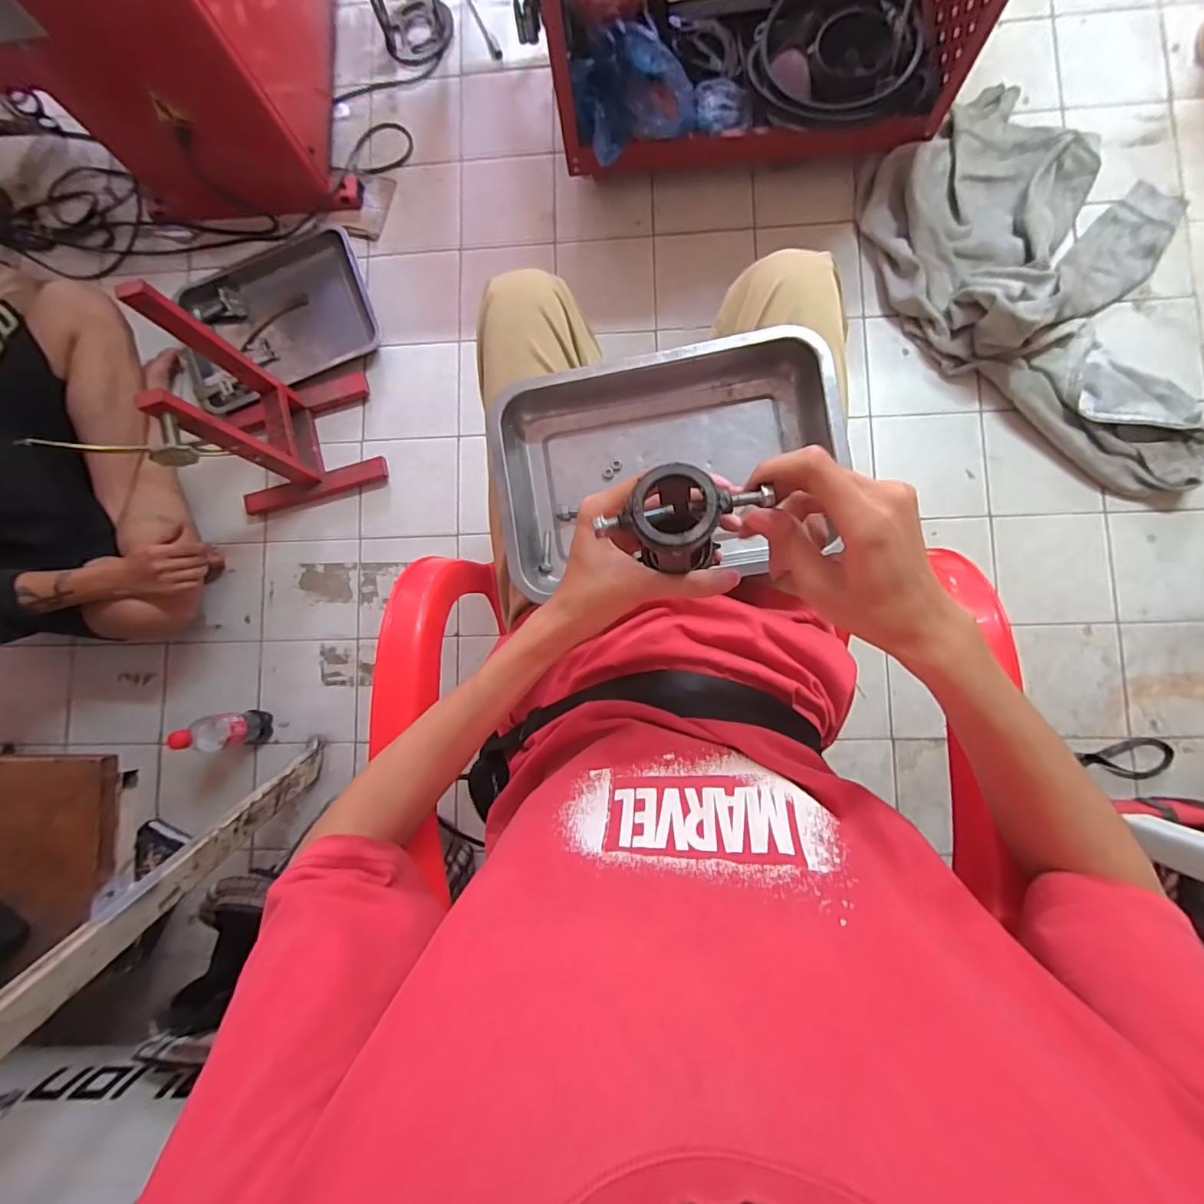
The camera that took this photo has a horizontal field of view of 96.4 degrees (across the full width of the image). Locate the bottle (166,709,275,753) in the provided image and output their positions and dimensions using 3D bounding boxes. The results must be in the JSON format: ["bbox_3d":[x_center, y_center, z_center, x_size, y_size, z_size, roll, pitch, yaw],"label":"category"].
[{"bbox_3d":[-0.687,0.236,0.968,0.063,0.190,0.066,-13,83,3],"label":"bottle"}]

